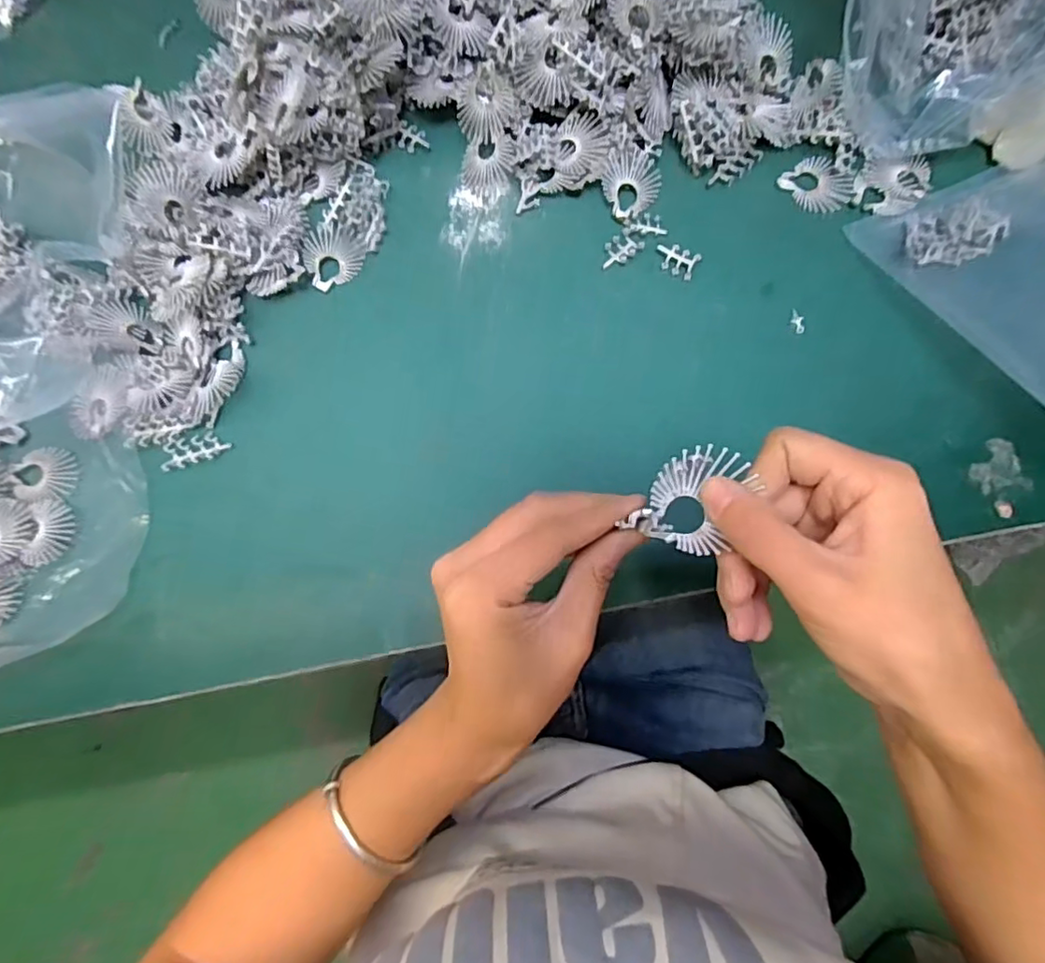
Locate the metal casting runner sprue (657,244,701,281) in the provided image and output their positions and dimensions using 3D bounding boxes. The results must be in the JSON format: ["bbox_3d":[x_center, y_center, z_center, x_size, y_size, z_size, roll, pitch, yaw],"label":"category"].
[{"bbox_3d":[0.100,-0.145,0.385,0.028,0.004,0.018,31,81,8],"label":"metal casting runner sprue"}]

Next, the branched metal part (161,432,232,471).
[{"bbox_3d":[-0.207,-0.020,0.376,0.041,0.004,0.018,-17,74,-10],"label":"branched metal part"}]

